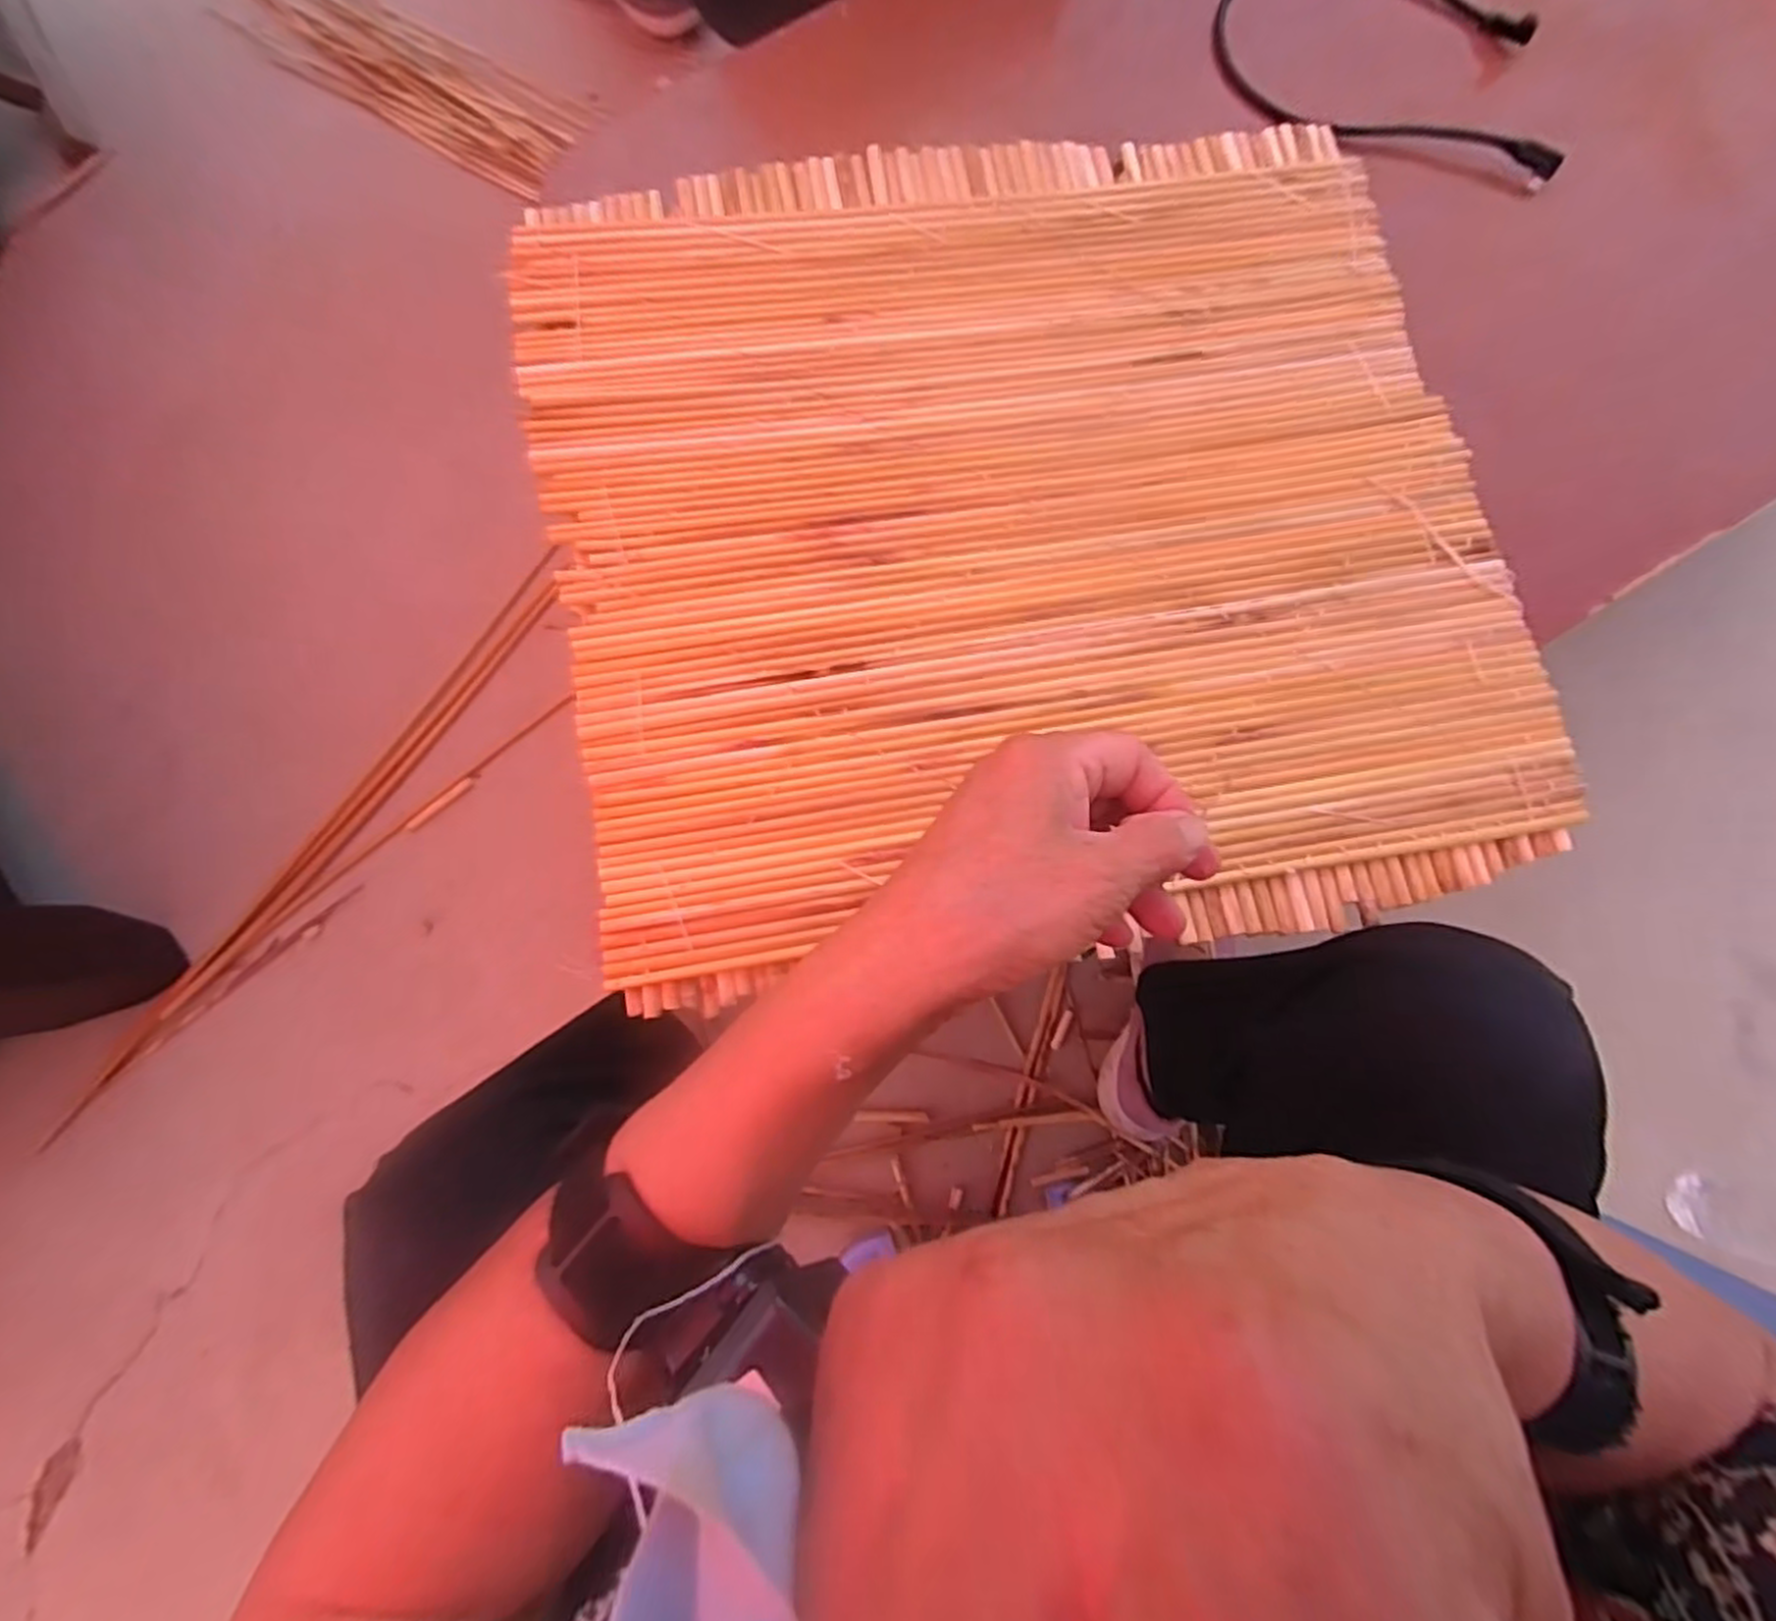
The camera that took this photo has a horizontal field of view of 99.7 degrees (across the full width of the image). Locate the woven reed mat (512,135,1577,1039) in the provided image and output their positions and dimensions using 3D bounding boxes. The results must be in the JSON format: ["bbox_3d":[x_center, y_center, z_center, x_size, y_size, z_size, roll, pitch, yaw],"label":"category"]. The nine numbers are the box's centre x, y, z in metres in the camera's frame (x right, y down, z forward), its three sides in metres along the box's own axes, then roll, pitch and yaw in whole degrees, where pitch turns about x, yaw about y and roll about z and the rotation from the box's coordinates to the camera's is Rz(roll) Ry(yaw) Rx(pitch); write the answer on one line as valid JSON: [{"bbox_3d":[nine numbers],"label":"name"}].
[{"bbox_3d":[0.073,-0.162,0.413,0.498,0.012,0.466,-11,82,-4],"label":"woven reed mat"}]

